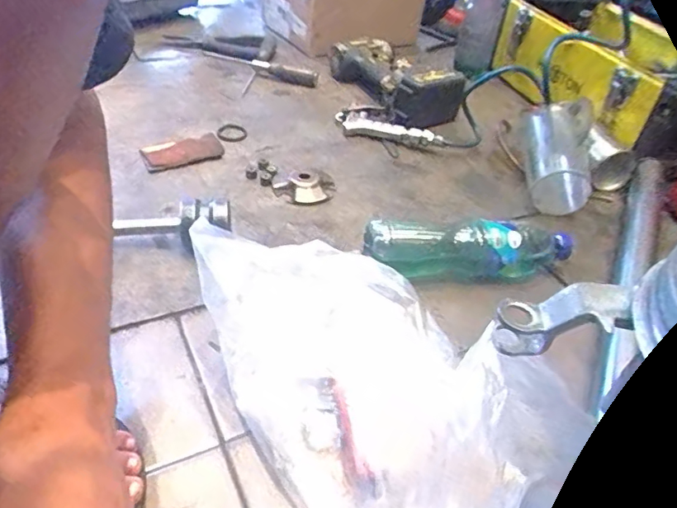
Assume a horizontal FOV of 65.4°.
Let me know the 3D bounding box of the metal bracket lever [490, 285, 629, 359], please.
[{"bbox_3d":[0.097,0.029,0.238,0.024,0.060,0.017,46,36,-22],"label":"metal bracket lever"}]

